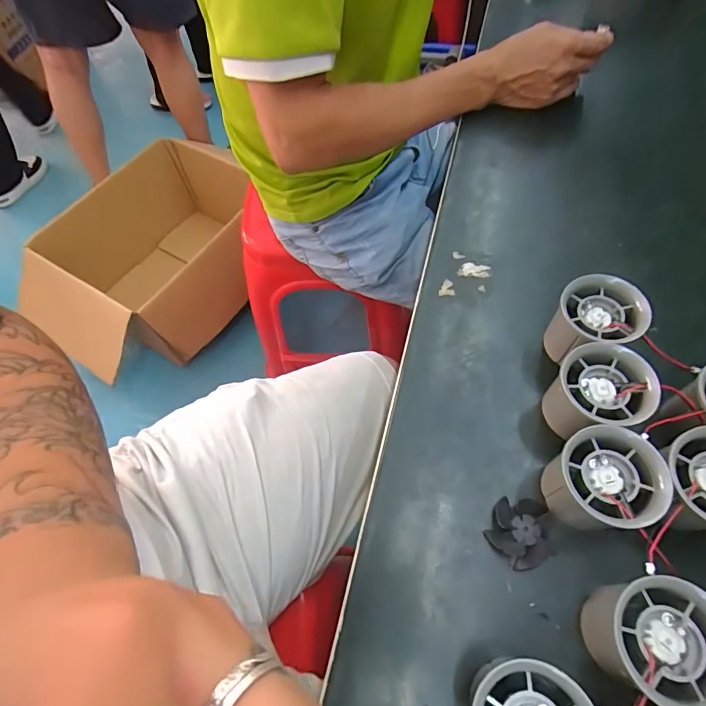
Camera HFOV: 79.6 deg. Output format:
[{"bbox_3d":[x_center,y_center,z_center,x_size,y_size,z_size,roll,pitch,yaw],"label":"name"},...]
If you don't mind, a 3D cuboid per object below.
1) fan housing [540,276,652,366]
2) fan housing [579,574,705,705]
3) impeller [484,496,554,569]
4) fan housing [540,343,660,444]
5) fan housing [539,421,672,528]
[{"bbox_3d":[0.174,-0.021,0.309,0.047,0.059,0.050,-2,61,3],"label":"fan housing"},{"bbox_3d":[0.154,0.149,0.220,0.054,0.059,0.056,-3,61,2],"label":"fan housing"},{"bbox_3d":[0.108,0.113,0.270,0.039,0.014,0.039,-2,61,3],"label":"impeller"},{"bbox_3d":[0.160,0.029,0.284,0.050,0.060,0.054,-5,61,1],"label":"fan housing"},{"bbox_3d":[0.148,0.080,0.259,0.055,0.060,0.056,-29,63,-12],"label":"fan housing"}]

